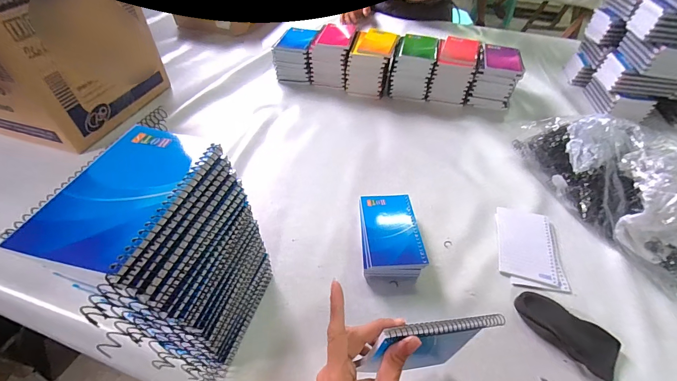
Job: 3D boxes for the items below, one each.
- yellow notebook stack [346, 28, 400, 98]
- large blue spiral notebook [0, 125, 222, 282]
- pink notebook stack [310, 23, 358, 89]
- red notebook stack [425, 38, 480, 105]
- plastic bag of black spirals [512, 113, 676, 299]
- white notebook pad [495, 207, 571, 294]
[{"bbox_3d":[0.088,-0.324,0.789,0.106,0.106,0.143,14,49,12],"label":"yellow notebook stack"},{"bbox_3d":[-0.154,-0.002,0.231,0.081,0.011,0.128,11,49,9],"label":"large blue spiral notebook"},{"bbox_3d":[-0.012,-0.348,0.795,0.098,0.127,0.105,12,49,10],"label":"pink notebook stack"},{"bbox_3d":[0.287,-0.301,0.772,0.091,0.113,0.129,14,49,12],"label":"red notebook stack"},{"bbox_3d":[0.457,-0.001,0.484,0.125,0.148,0.376,-20,51,-18],"label":"plastic bag of black spirals"},{"bbox_3d":[0.297,0.086,0.488,0.090,0.004,0.144,9,49,7],"label":"white notebook pad"}]

